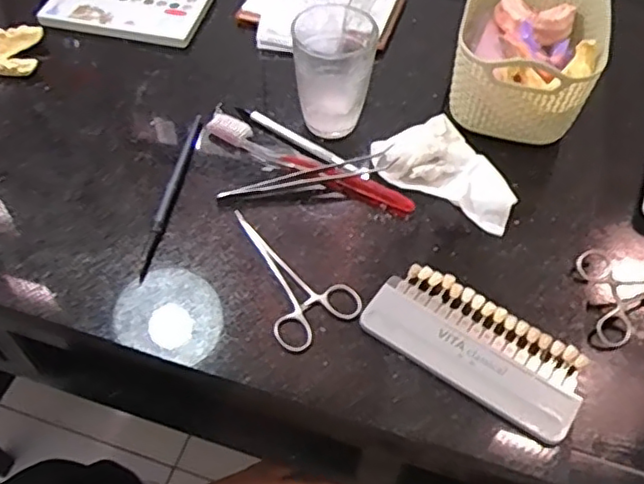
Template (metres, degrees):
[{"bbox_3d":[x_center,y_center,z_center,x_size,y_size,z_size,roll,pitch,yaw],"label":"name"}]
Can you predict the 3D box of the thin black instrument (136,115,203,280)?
[{"bbox_3d":[-0.118,-0.040,0.504,0.010,0.010,0.165,9,54,4],"label":"thin black instrument"}]

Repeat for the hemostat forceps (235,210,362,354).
[{"bbox_3d":[-0.030,0.022,0.464,0.063,0.008,0.123,-29,60,-22],"label":"hemostat forceps"}]

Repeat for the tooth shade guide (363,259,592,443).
[{"bbox_3d":[0.103,0.069,0.428,0.145,0.010,0.066,31,58,19],"label":"tooth shade guide"}]

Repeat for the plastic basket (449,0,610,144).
[{"bbox_3d":[0.178,-0.169,0.560,0.114,0.083,0.176,13,54,7],"label":"plastic basket"}]

